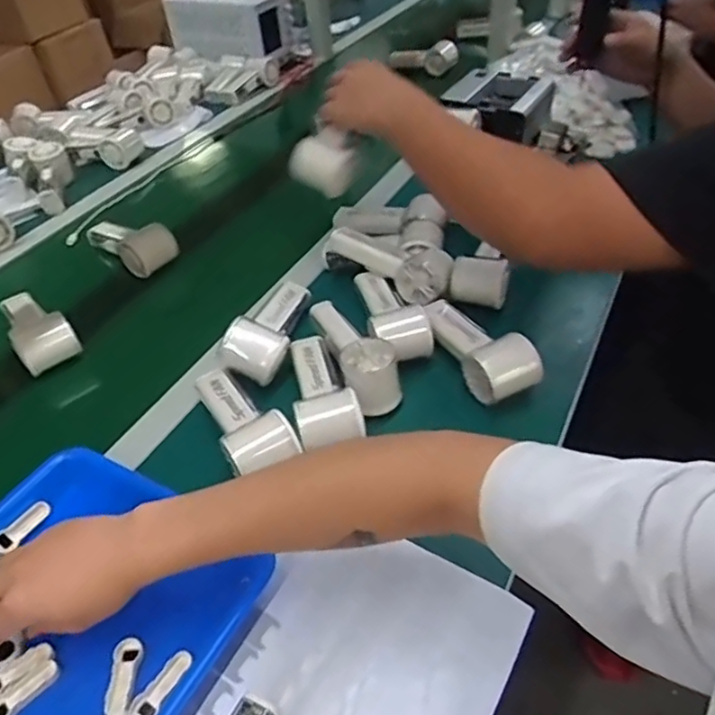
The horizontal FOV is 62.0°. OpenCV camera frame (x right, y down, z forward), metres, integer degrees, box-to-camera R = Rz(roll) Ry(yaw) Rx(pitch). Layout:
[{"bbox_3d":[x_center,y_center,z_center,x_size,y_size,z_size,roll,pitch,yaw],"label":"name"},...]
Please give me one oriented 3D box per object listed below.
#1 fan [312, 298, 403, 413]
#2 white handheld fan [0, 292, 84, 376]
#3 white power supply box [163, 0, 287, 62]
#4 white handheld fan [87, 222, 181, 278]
[{"bbox_3d":[-0.004,-0.009,0.623,0.052,0.052,0.153,-18,44,-13],"label":"fan"},{"bbox_3d":[-0.386,-0.039,0.708,0.065,0.061,0.155,-31,48,-24],"label":"white handheld fan"},{"bbox_3d":[-0.295,-0.758,1.361,0.265,0.138,0.145,24,51,29],"label":"white power supply box"},{"bbox_3d":[-0.315,-0.161,0.834,0.067,0.071,0.157,-35,50,-28],"label":"white handheld fan"}]

